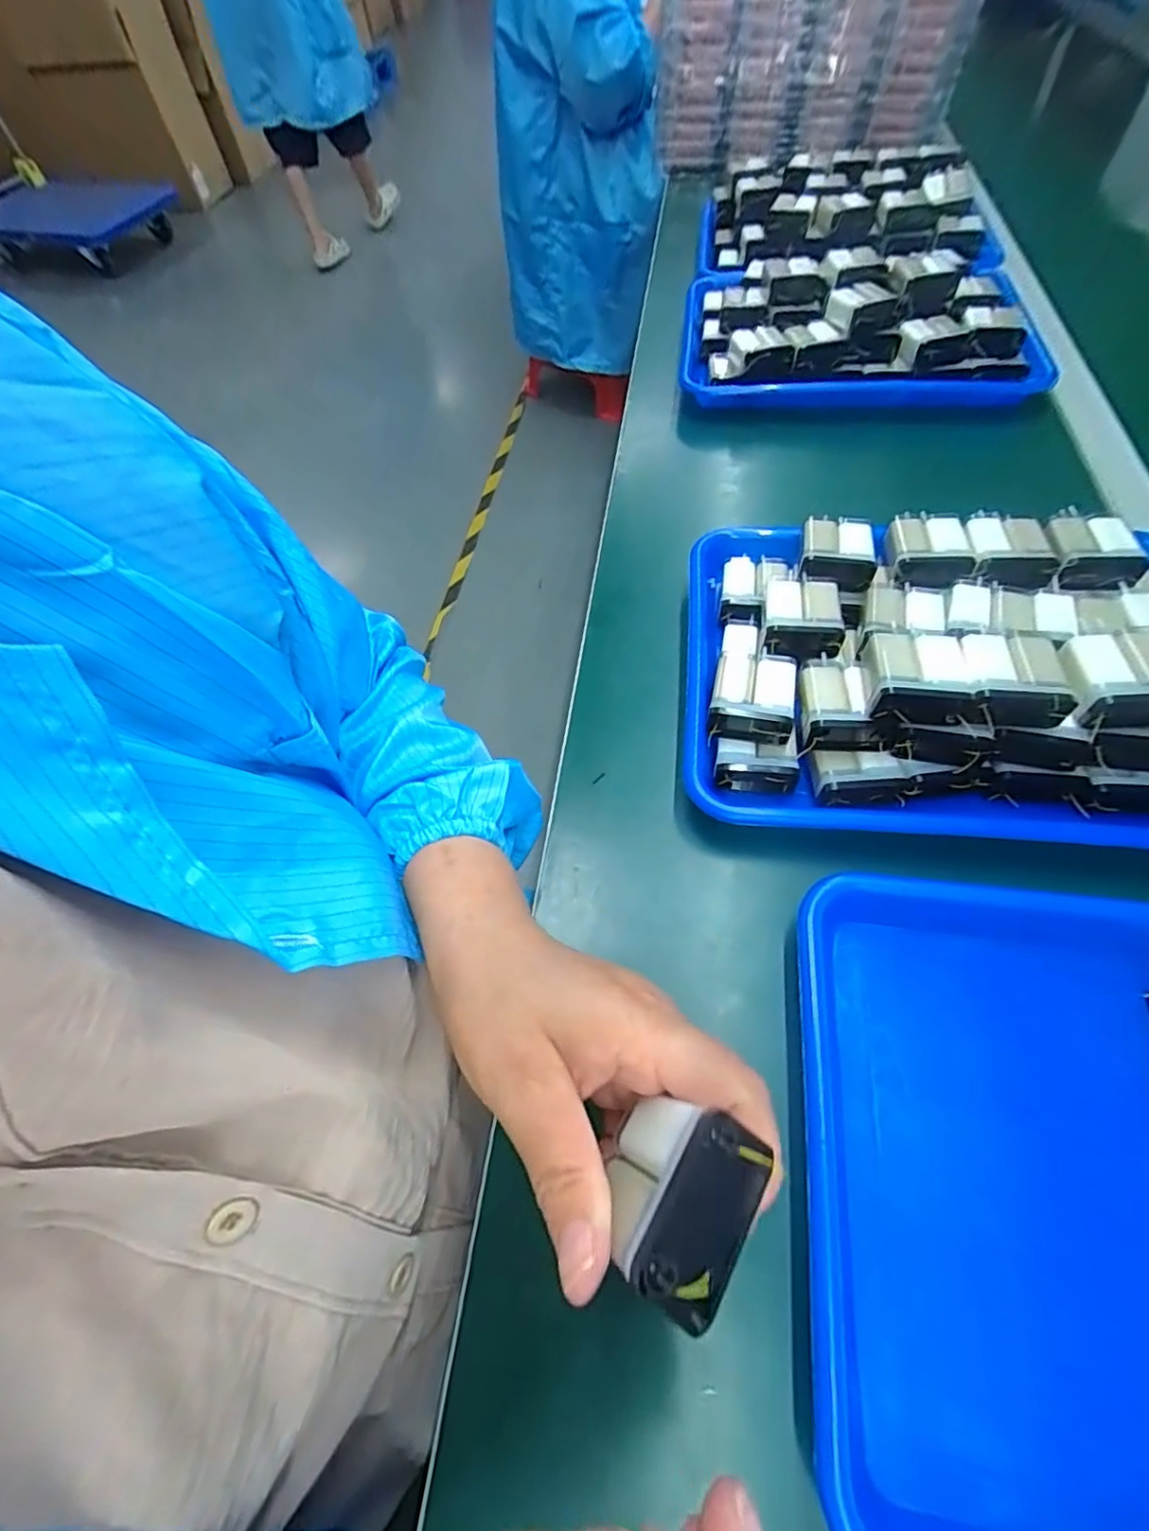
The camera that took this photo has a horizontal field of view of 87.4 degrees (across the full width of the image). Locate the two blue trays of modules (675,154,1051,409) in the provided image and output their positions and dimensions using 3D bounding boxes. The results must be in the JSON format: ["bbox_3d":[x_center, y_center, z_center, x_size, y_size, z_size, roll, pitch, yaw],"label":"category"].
[{"bbox_3d":[0.291,-0.532,0.640,0.329,0.070,0.453,8,59,9],"label":"two blue trays of modules"}]

